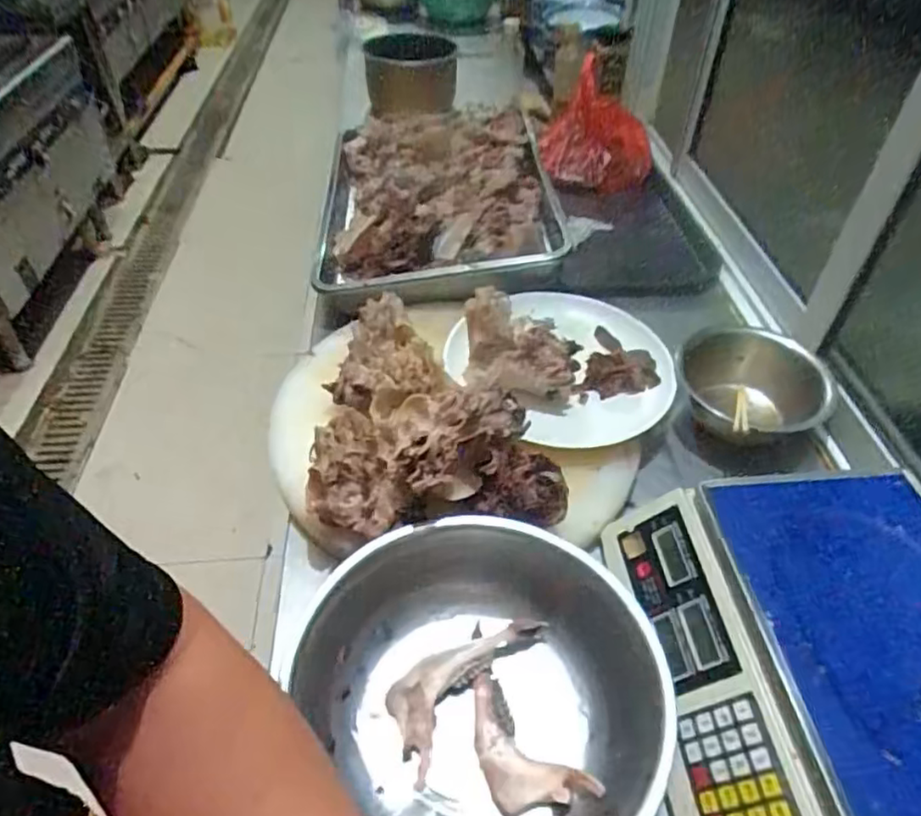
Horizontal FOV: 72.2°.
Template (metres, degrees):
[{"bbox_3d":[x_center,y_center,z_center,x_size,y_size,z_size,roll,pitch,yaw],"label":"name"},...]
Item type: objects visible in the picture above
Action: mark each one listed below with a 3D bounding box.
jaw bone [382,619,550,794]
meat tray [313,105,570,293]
[{"bbox_3d":[-0.001,0.247,0.583,0.072,0.028,0.165,35,55,30],"label":"jaw bone"},{"bbox_3d":[-0.052,-0.348,1.052,0.384,0.087,0.471,-9,50,6],"label":"meat tray"}]

